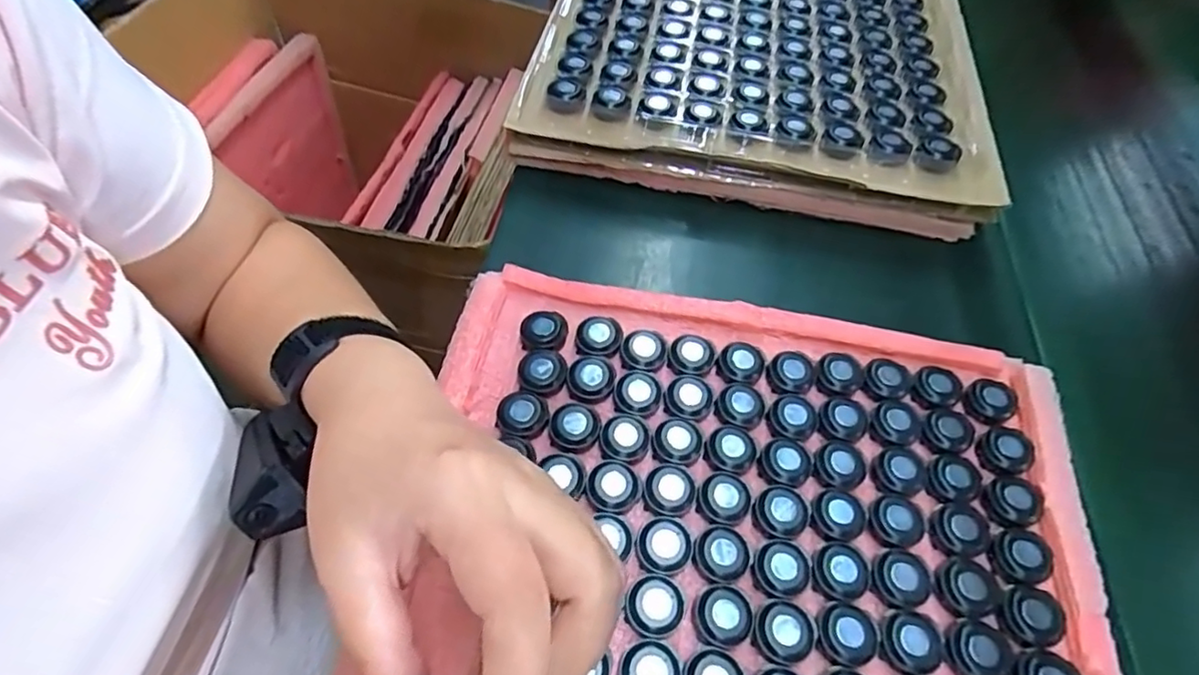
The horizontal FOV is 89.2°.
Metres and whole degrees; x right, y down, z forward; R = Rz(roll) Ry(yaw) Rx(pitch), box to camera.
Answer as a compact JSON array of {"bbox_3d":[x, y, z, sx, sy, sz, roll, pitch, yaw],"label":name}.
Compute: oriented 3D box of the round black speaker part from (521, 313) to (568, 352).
[{"bbox_3d":[-0.037,-0.002,0.394,0.030,0.012,0.029,3,57,-5],"label":"round black speaker part"}]

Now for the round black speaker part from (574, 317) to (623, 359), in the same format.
[{"bbox_3d":[-0.001,0.001,0.392,0.028,0.009,0.029,2,59,-3],"label":"round black speaker part"}]

